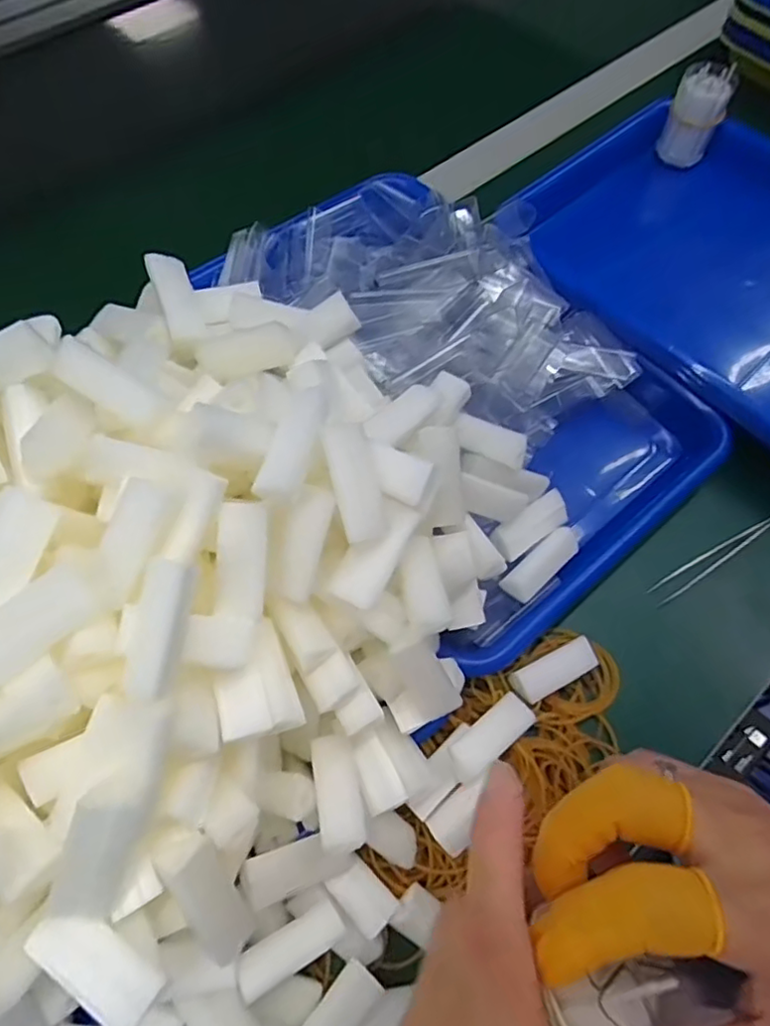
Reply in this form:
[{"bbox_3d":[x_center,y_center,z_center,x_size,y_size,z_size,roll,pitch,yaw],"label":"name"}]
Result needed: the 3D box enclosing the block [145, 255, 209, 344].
[{"bbox_3d":[-0.103,-0.107,0.313,0.018,0.011,0.044,-21,93,-11],"label":"block"}]

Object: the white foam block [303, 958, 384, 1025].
[{"bbox_3d":[-0.023,0.216,0.266,0.021,0.013,0.046,45,58,0],"label":"white foam block"}]

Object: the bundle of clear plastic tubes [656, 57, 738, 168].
[{"bbox_3d":[0.251,-0.322,0.508,0.041,0.065,0.034,21,65,9],"label":"bundle of clear plastic tubes"}]

